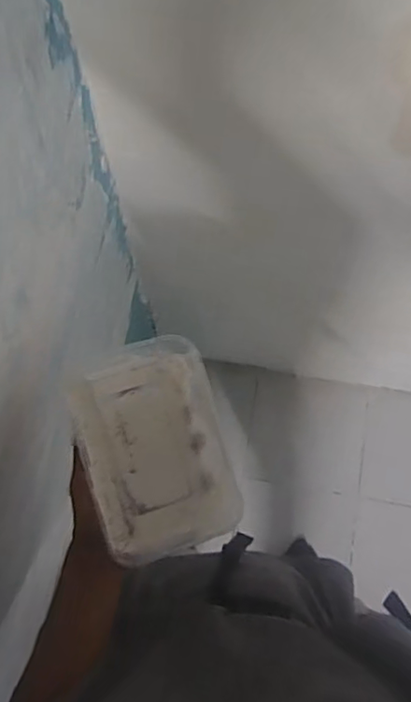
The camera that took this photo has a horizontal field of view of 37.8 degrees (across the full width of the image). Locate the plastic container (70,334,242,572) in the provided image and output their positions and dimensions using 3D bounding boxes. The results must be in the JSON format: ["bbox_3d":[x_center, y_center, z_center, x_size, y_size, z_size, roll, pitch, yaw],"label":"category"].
[{"bbox_3d":[-0.042,0.084,0.532,0.118,0.068,0.182,-19,77,-4],"label":"plastic container"}]

